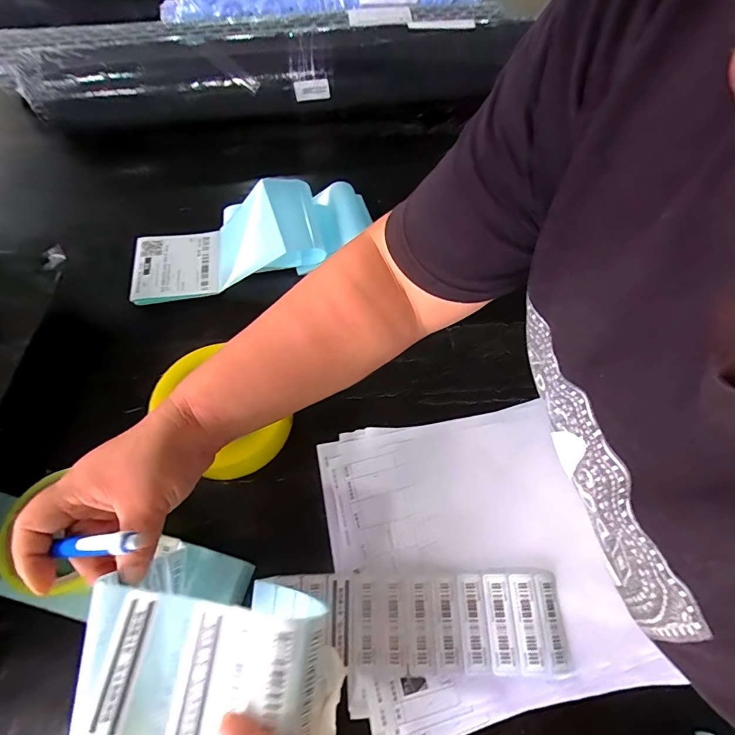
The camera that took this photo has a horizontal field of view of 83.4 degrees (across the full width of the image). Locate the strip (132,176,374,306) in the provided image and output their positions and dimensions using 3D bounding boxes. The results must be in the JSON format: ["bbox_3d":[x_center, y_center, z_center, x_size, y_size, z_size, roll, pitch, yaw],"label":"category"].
[{"bbox_3d":[-0.138,-0.164,0.499,0.301,0.065,0.115,-15,64,-10],"label":"strip"}]

